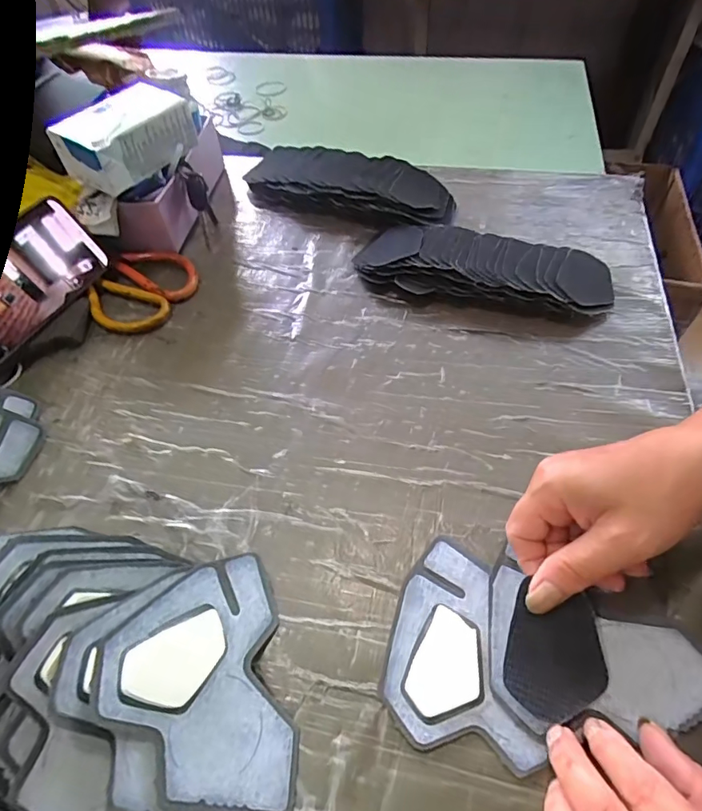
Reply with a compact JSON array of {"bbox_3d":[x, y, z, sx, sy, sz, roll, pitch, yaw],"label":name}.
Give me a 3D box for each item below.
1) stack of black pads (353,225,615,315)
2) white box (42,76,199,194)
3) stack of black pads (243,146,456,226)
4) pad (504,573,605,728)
[{"bbox_3d":[0.121,-0.129,0.440,0.220,0.031,0.082,10,57,10],"label":"stack of black pads"},{"bbox_3d":[-0.198,-0.243,0.431,0.068,0.044,0.117,25,58,19],"label":"white box"},{"bbox_3d":[-0.005,-0.239,0.521,0.229,0.036,0.082,17,58,14],"label":"stack of black pads"},{"bbox_3d":[0.112,0.132,0.260,0.051,0.011,0.064,16,58,14],"label":"pad"}]

